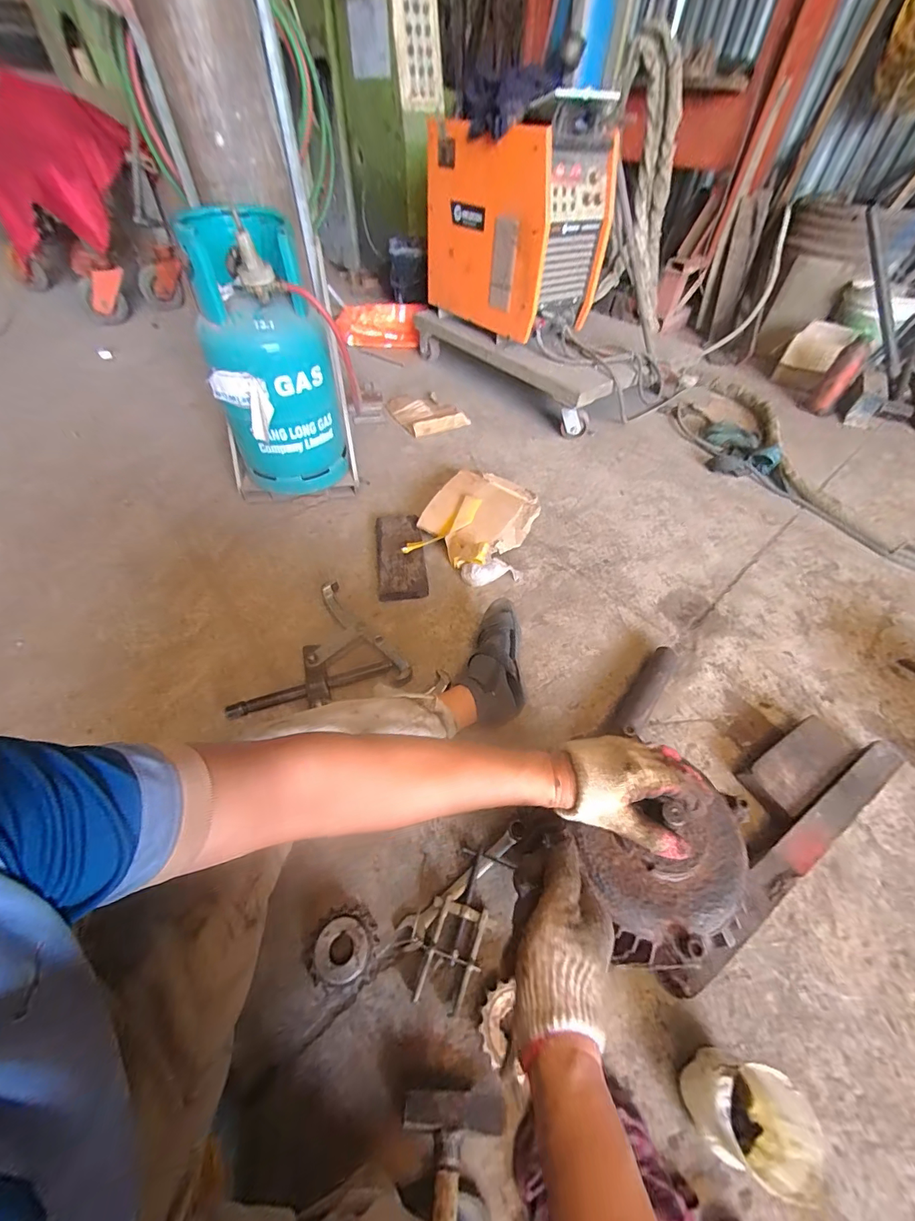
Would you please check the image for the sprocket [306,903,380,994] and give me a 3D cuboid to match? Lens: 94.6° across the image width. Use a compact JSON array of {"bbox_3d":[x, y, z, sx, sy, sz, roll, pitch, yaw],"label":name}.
[{"bbox_3d":[-0.164,0.474,0.594,0.094,0.028,0.095,-3,51,-4],"label":"sprocket"}]

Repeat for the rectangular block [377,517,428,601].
[{"bbox_3d":[-0.151,-0.152,1.114,0.122,0.038,0.300,-6,51,-6],"label":"rectangular block"}]

